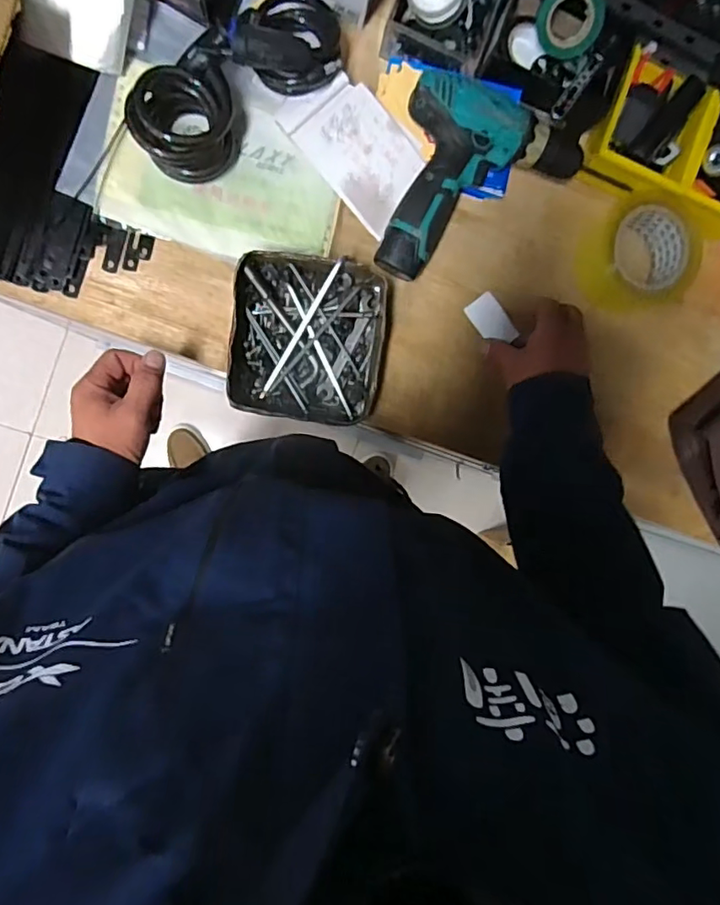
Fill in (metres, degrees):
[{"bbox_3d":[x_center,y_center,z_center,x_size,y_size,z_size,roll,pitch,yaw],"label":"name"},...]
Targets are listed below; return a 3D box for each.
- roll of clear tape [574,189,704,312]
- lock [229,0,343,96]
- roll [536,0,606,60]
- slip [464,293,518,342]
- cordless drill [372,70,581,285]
[{"bbox_3d":[0.308,-0.222,0.624,0.114,0.066,0.121,0,93,-8],"label":"roll of clear tape"},{"bbox_3d":[-0.066,-0.401,0.532,0.097,0.067,0.094,9,92,-8],"label":"lock"},{"bbox_3d":[0.207,-0.427,0.548,0.061,0.015,0.061,10,135,14],"label":"roll"},{"bbox_3d":[0.149,-0.147,0.630,0.035,0.004,0.062,-37,100,3],"label":"slip"},{"bbox_3d":[0.123,-0.265,0.571,0.174,0.054,0.181,11,92,-8],"label":"cordless drill"}]

